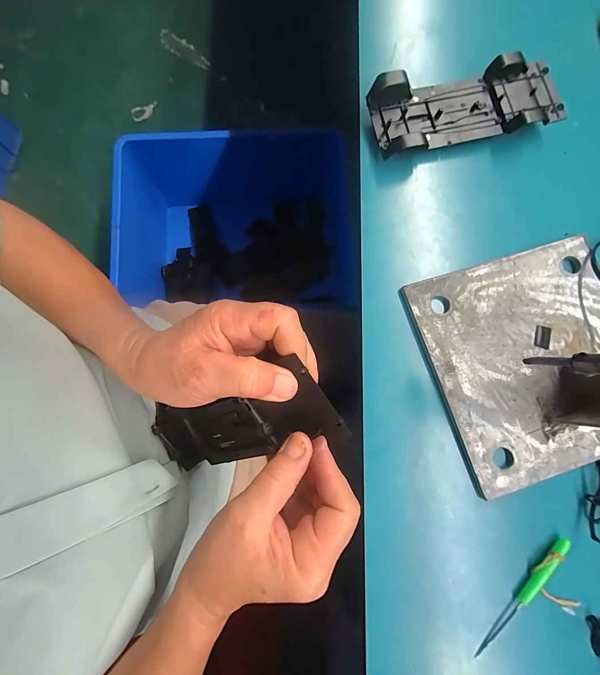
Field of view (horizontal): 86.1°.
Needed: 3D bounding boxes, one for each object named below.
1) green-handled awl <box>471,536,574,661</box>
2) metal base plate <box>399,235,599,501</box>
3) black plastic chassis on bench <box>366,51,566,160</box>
[{"bbox_3d":[0.179,0.207,0.256,0.012,0.005,0.114,41,83,7],"label":"green-handled awl"},{"bbox_3d":[0.214,0.017,0.291,0.187,0.010,0.192,-18,80,-2],"label":"metal base plate"},{"bbox_3d":[0.170,-0.234,0.327,0.194,0.040,0.076,-15,80,-2],"label":"black plastic chassis on bench"}]

